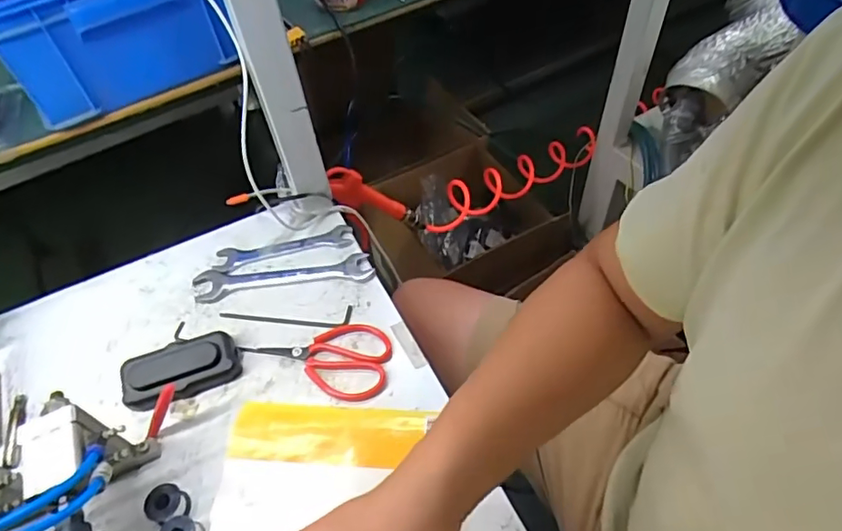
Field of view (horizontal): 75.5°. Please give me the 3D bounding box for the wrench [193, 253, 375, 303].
[{"bbox_3d":[-0.155,0.013,0.610,0.198,0.005,0.041,-6,51,0],"label":"wrench"}]

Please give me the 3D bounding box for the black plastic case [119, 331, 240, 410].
[{"bbox_3d":[-0.233,0.102,0.530,0.104,0.032,0.046,-20,53,-12],"label":"black plastic case"}]

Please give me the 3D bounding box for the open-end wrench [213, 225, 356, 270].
[{"bbox_3d":[-0.159,-0.021,0.632,0.157,0.008,0.029,-11,51,-4],"label":"open-end wrench"}]

